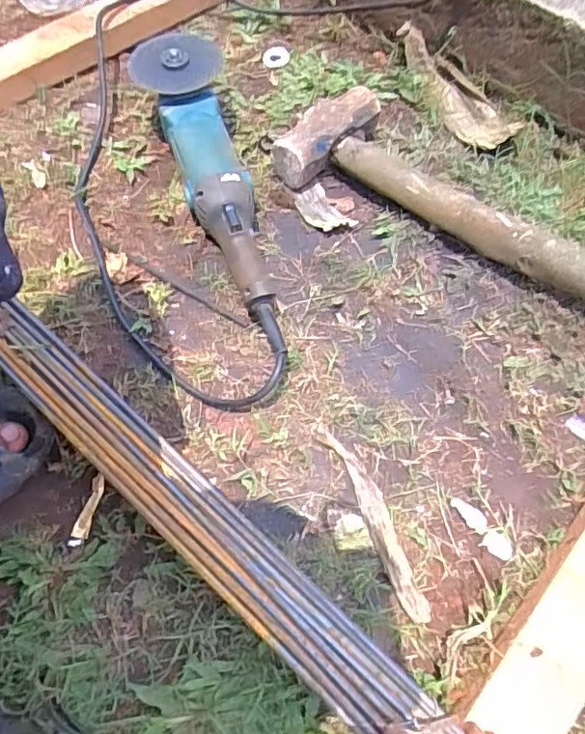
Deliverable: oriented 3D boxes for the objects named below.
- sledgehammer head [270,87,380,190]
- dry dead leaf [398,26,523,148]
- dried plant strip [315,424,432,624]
[{"bbox_3d":[0.034,-0.256,0.606,0.056,0.052,0.137,40,70,18],"label":"sledgehammer head"},{"bbox_3d":[0.193,-0.335,0.652,0.062,0.037,0.187,-23,66,-11],"label":"dry dead leaf"},{"bbox_3d":[0.065,0.117,0.436,0.026,0.018,0.162,-22,66,-11],"label":"dried plant strip"}]

